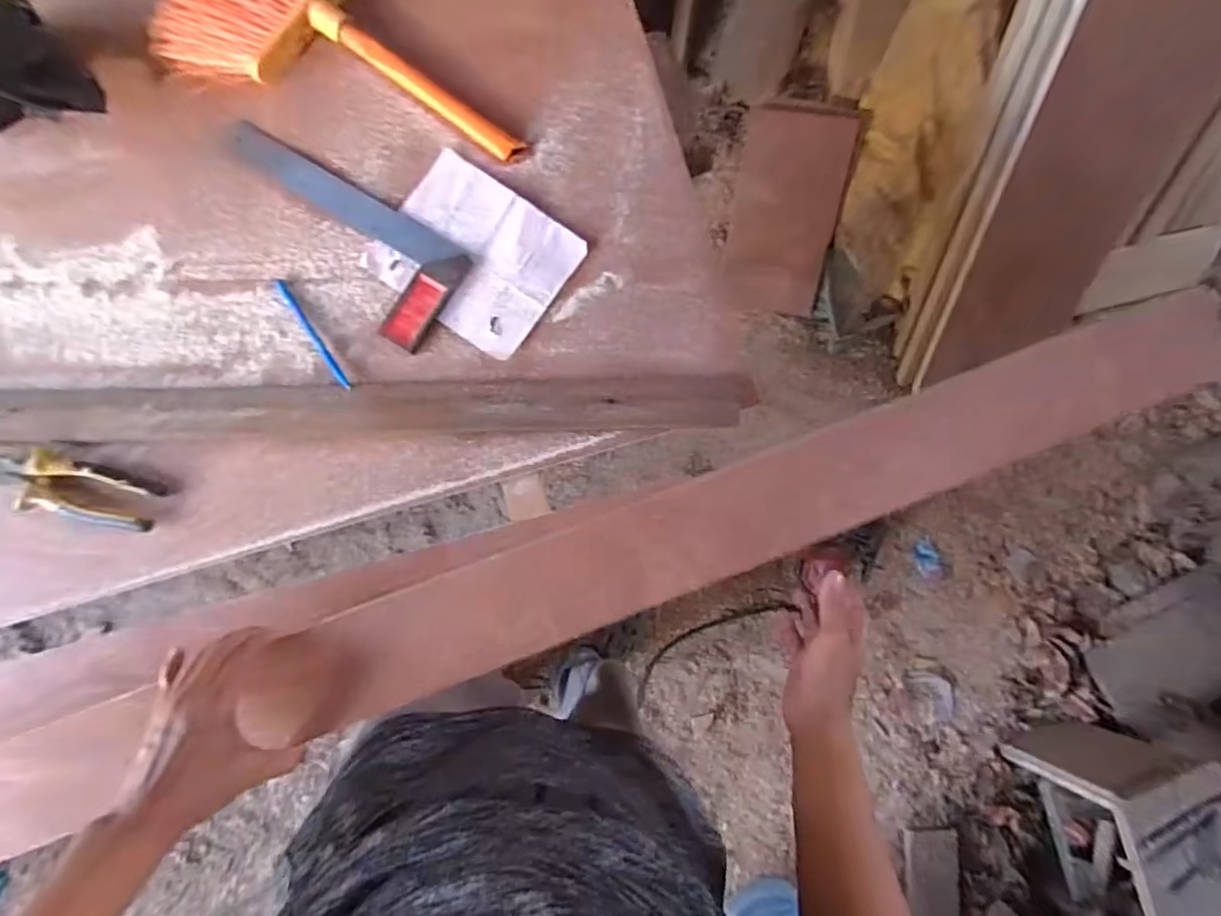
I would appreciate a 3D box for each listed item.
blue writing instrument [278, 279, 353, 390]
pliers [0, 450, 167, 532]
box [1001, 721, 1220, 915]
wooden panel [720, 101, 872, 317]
[{"bbox_3d":[-0.310,-0.128,0.623,0.010,0.006,0.138,-34,85,-3],"label":"blue writing instrument"},{"bbox_3d":[-0.548,0.027,0.593,0.190,0.026,0.061,11,84,1],"label":"pliers"},{"bbox_3d":[1.080,0.797,1.238,0.245,0.342,0.413,-7,84,-6],"label":"box"},{"bbox_3d":[0.392,-0.544,1.344,0.233,0.019,0.426,14,117,15],"label":"wooden panel"}]

